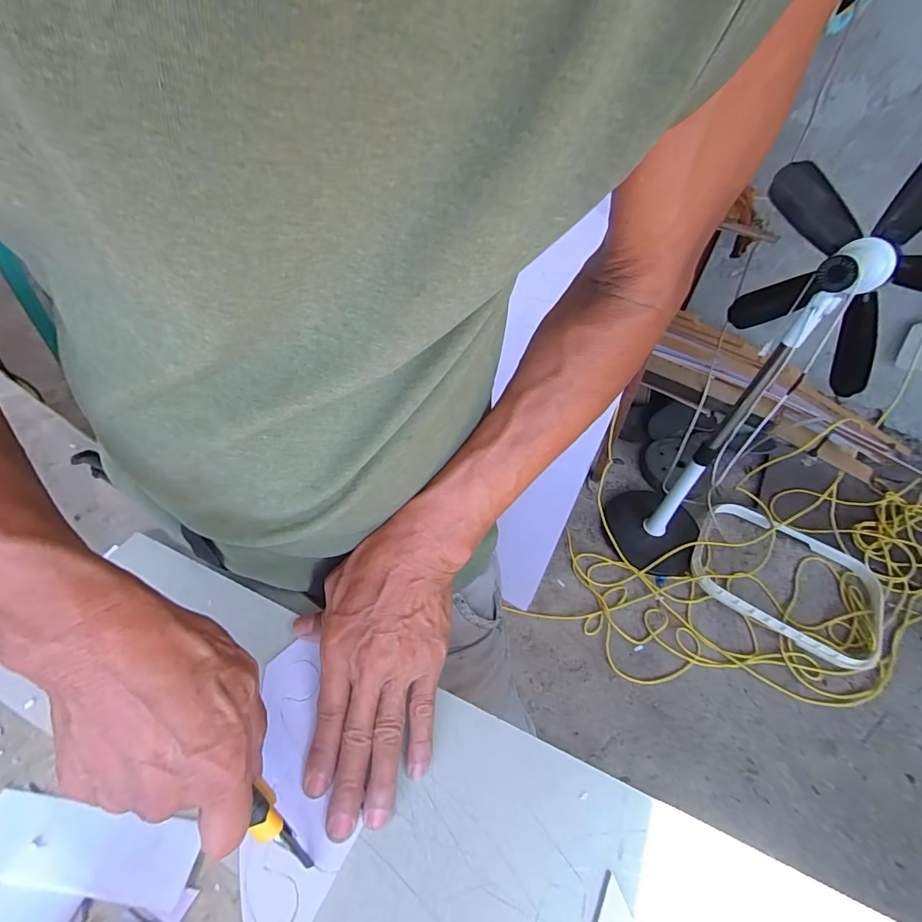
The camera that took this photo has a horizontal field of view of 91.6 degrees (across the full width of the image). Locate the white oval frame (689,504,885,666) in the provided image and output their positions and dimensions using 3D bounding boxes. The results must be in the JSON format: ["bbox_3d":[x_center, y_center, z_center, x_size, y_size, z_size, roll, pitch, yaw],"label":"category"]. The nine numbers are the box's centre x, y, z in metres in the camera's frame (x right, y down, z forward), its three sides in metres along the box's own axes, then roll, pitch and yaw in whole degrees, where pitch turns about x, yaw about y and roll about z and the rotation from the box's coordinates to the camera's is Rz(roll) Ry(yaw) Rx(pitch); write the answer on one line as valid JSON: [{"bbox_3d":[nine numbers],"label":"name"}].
[{"bbox_3d":[0.866,0.308,1.206,0.460,0.077,0.372,20,50,14],"label":"white oval frame"}]

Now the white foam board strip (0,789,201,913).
[{"bbox_3d":[-0.221,0.227,0.263,0.130,0.009,0.039,7,48,3],"label":"white foam board strip"}]

